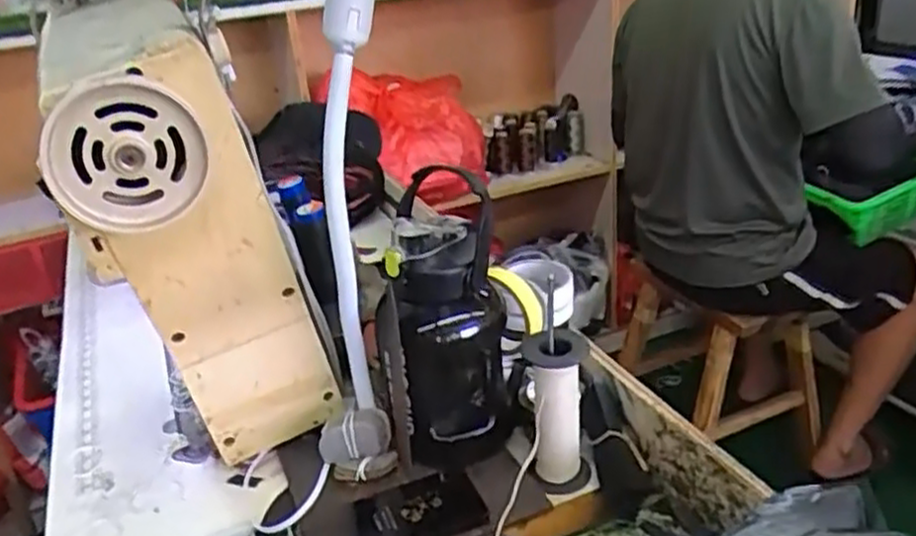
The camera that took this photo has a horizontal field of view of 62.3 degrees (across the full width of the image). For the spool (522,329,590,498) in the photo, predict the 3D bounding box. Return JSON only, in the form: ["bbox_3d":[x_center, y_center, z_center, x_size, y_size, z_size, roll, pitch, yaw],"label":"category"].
[{"bbox_3d":[0.089,0.129,0.682,0.059,0.140,0.066,-1,26,9],"label":"spool"}]

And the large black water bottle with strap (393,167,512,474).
[{"bbox_3d":[-0.007,0.063,0.710,0.102,0.232,0.092,-6,25,0],"label":"large black water bottle with strap"}]

